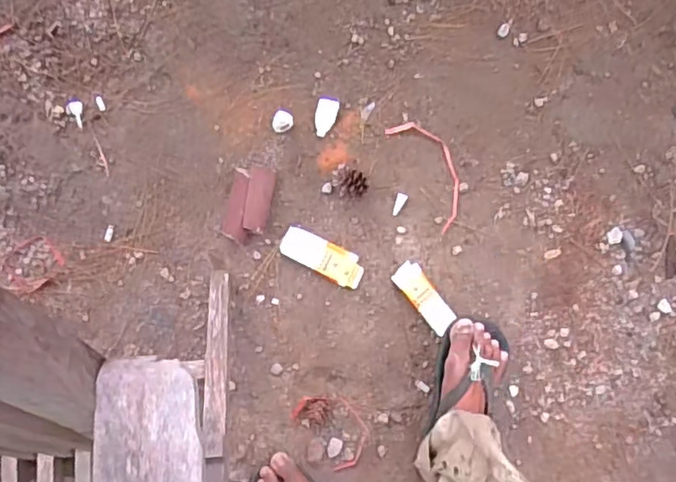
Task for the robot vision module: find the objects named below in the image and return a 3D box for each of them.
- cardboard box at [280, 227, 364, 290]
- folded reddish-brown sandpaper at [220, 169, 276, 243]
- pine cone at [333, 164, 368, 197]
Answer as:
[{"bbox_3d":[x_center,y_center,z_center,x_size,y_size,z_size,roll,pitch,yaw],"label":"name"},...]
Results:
[{"bbox_3d":[-0.023,0.026,0.945,0.136,0.024,0.055,27,88,-5],"label":"cardboard box"},{"bbox_3d":[-0.139,-0.057,0.933,0.065,0.026,0.117,13,89,-5],"label":"folded reddish-brown sandpaper"},{"bbox_3d":[0.018,-0.092,0.942,0.056,0.039,0.042,19,88,-5],"label":"pine cone"}]

